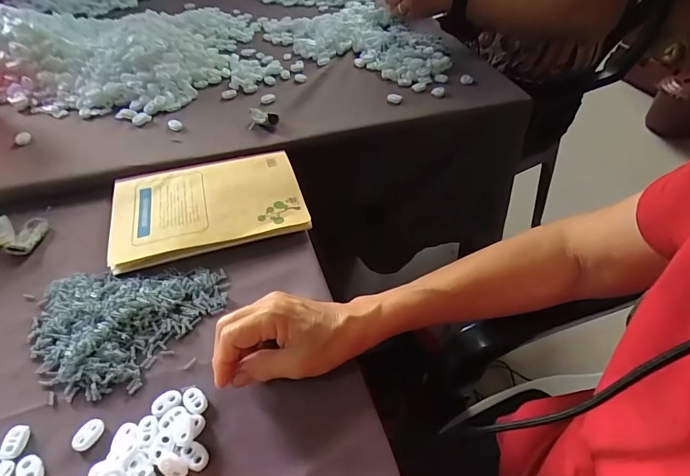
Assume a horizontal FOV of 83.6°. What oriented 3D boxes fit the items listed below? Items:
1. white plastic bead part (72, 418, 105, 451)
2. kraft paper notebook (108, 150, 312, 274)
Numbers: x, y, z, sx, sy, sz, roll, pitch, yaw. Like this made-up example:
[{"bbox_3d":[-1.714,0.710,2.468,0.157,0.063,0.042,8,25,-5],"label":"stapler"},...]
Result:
[{"bbox_3d":[-0.195,0.148,0.292,0.018,0.005,0.022,20,52,17],"label":"white plastic bead part"},{"bbox_3d":[-0.158,-0.045,0.441,0.206,0.014,0.144,-14,51,-12],"label":"kraft paper notebook"}]

